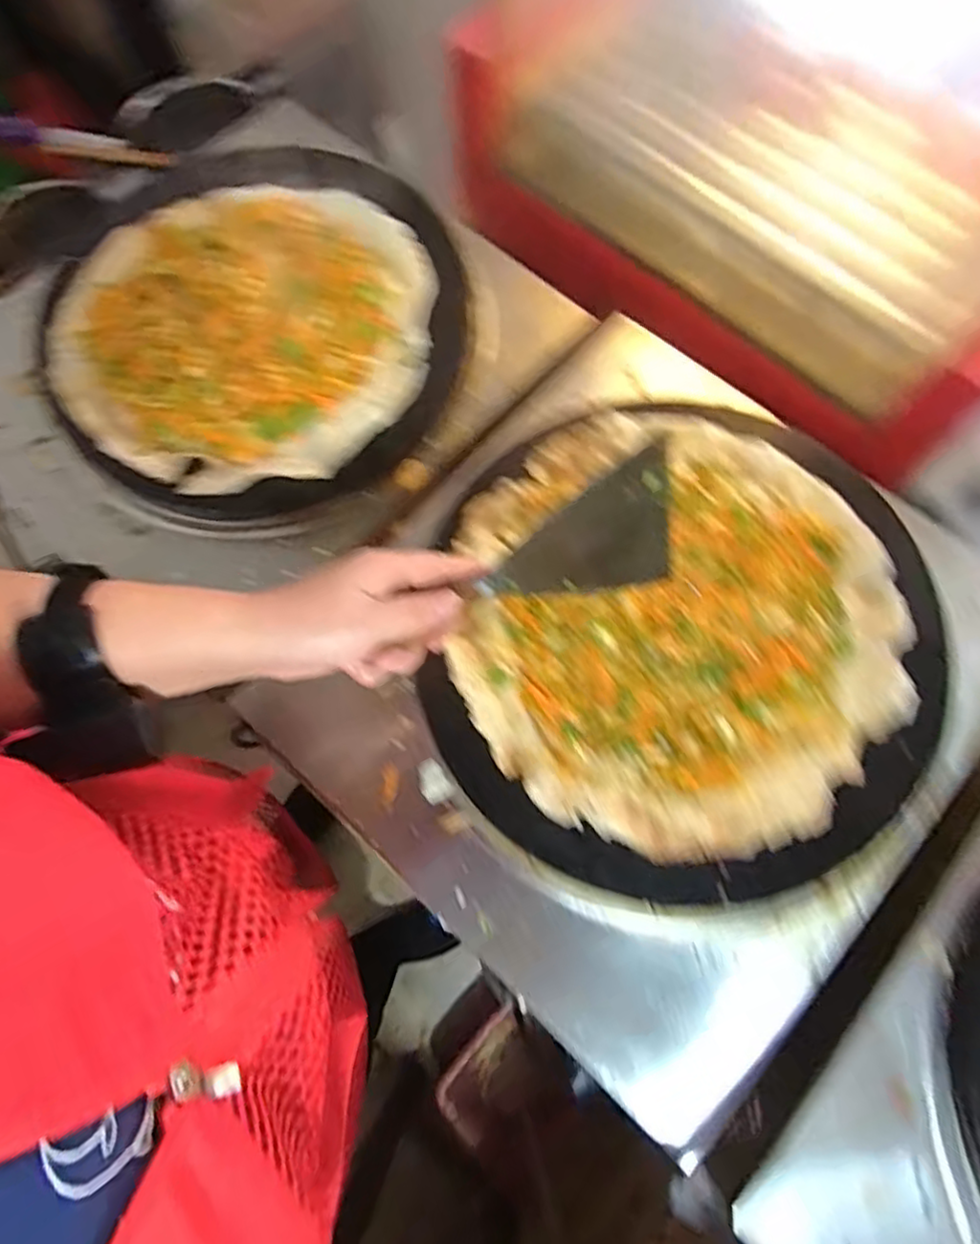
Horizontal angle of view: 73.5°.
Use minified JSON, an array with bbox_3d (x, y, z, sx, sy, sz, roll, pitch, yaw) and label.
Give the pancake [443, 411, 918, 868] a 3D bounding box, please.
[{"bbox_3d":[0.138,-0.001,0.485,0.313,0.013,0.320,2,73,3],"label":"pancake"}]

